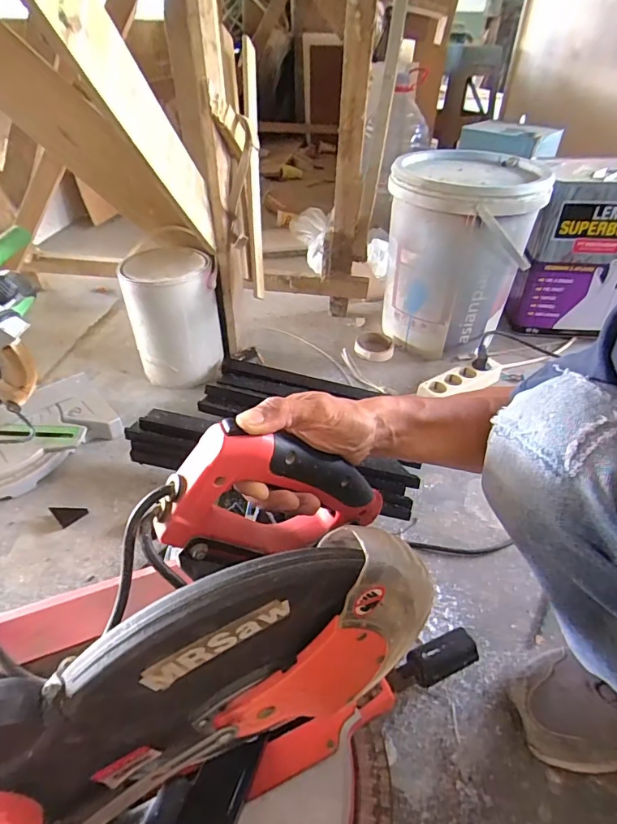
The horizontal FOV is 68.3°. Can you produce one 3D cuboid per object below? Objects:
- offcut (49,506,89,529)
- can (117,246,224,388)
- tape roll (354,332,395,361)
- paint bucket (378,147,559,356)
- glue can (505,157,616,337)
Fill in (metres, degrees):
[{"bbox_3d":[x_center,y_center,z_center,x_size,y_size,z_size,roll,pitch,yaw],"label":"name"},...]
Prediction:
[{"bbox_3d":[-0.373,0.155,0.709,0.040,0.018,0.040,33,48,30],"label":"offcut"},{"bbox_3d":[-0.274,-0.189,0.944,0.171,0.245,0.159,2,40,-2],"label":"can"},{"bbox_3d":[0.156,-0.154,1.078,0.094,0.023,0.092,2,40,-2],"label":"tape roll"},{"bbox_3d":[0.314,-0.334,1.024,0.278,0.391,0.276,2,40,-2],"label":"paint bucket"},{"bbox_3d":[0.622,-0.372,1.051,0.233,0.343,0.215,13,41,12],"label":"glue can"}]

